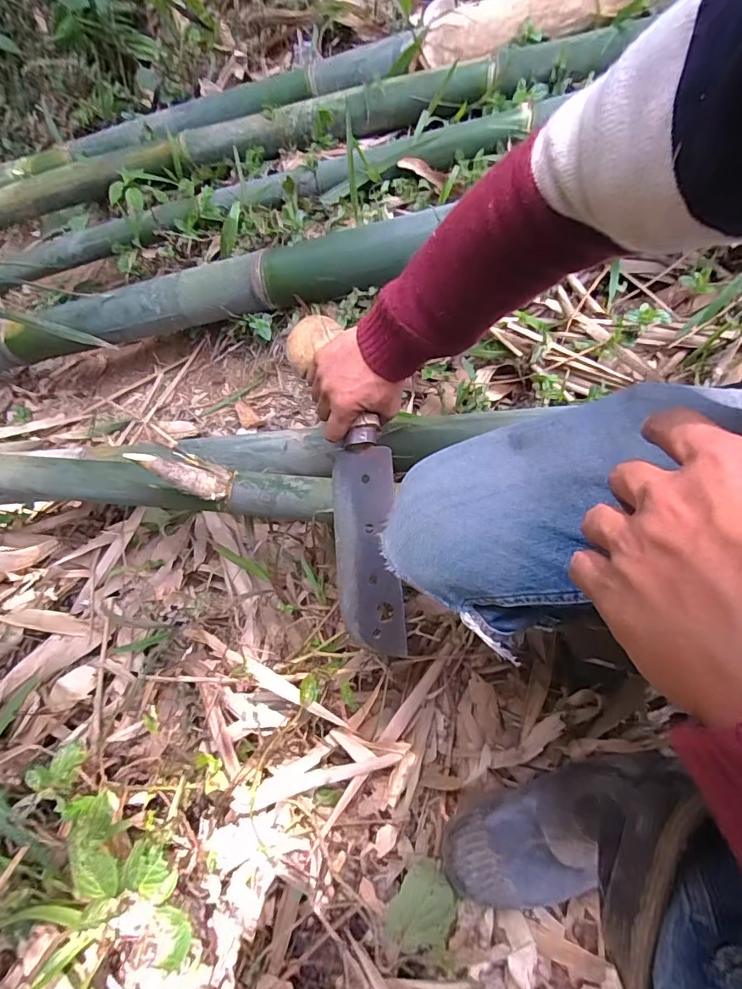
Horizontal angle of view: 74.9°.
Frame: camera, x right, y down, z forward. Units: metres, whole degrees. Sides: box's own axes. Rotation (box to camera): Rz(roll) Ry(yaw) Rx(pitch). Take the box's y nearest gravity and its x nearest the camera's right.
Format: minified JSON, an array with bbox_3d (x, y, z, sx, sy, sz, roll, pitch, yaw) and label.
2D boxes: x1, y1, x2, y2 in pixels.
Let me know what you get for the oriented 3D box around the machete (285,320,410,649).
[{"bbox_3d":[-0.018,-0.021,0.517,0.075,0.034,0.370,-11,81,-7],"label":"machete"}]

